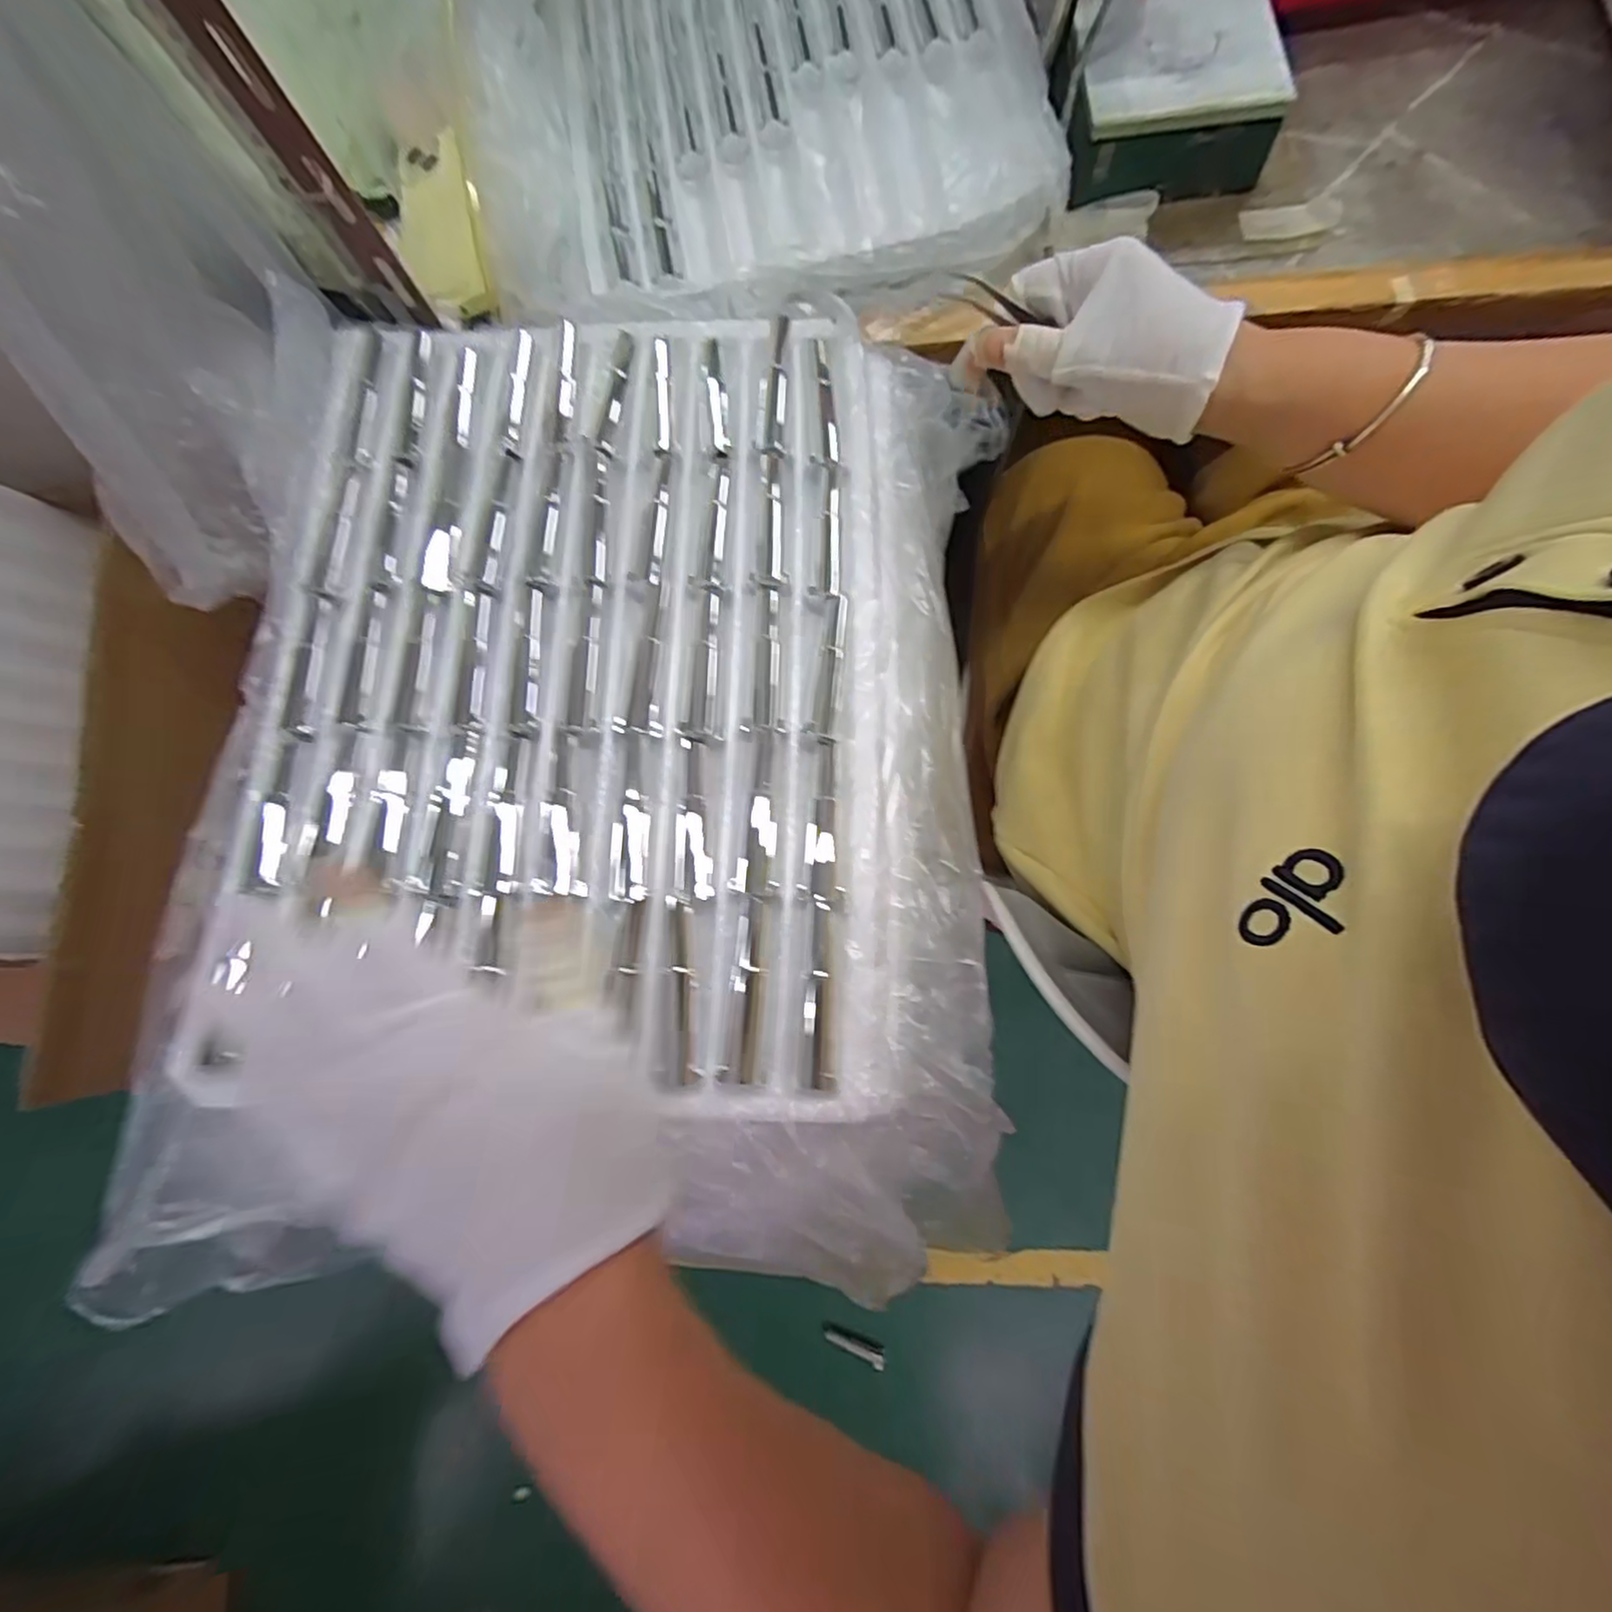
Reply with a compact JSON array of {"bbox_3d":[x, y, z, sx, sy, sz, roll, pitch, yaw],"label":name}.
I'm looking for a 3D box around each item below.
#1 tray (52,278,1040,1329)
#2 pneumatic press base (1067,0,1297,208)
[{"bbox_3d":[-0.099,-0.043,0.342,0.372,0.047,0.465,1,74,2],"label":"tray"},{"bbox_3d":[0.239,-0.482,0.455,0.129,0.047,0.126,-6,76,4],"label":"pneumatic press base"}]

